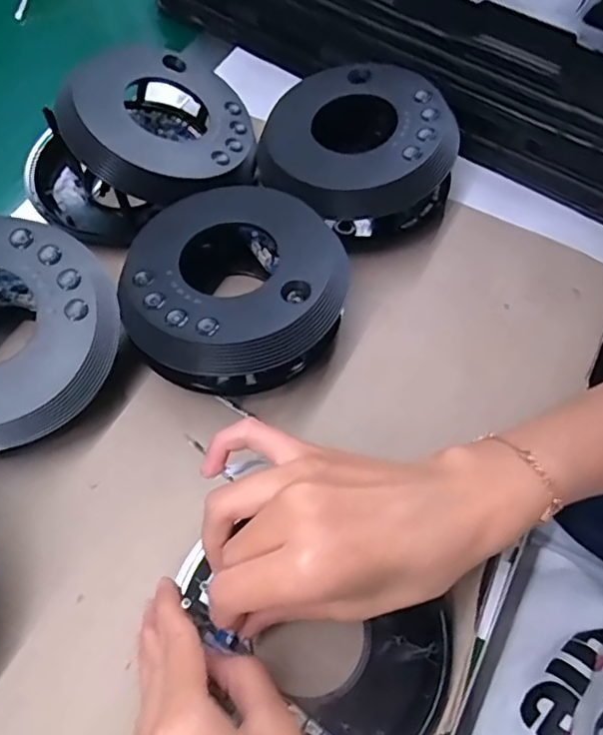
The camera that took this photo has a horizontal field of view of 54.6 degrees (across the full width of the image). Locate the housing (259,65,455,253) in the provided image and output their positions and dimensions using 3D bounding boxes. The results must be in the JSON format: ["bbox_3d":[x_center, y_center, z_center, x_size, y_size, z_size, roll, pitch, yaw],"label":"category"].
[{"bbox_3d":[0.038,-0.135,0.396,0.117,0.074,0.112,1,61,-1],"label":"housing"}]

